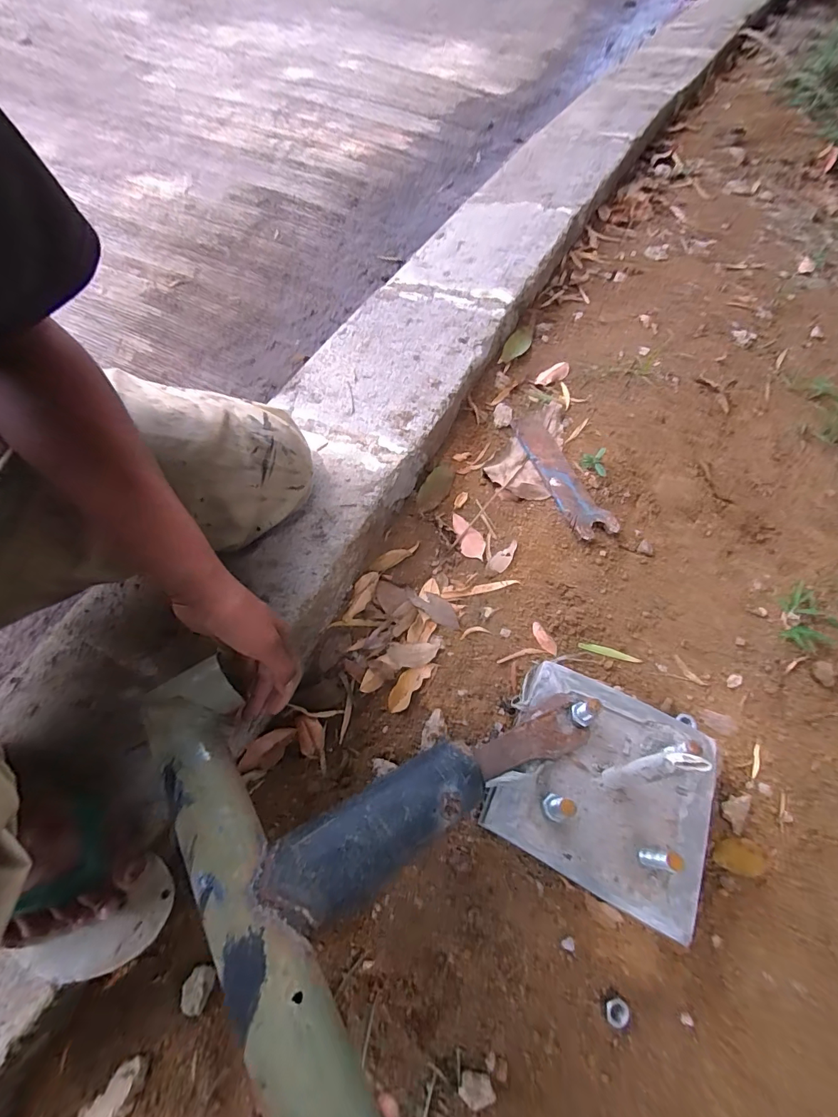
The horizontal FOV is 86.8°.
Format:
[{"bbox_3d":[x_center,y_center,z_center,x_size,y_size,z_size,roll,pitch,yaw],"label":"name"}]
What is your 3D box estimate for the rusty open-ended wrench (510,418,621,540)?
[{"bbox_3d":[0.223,-0.134,0.706,0.058,0.014,0.239,-21,66,-12],"label":"rusty open-ended wrench"}]

